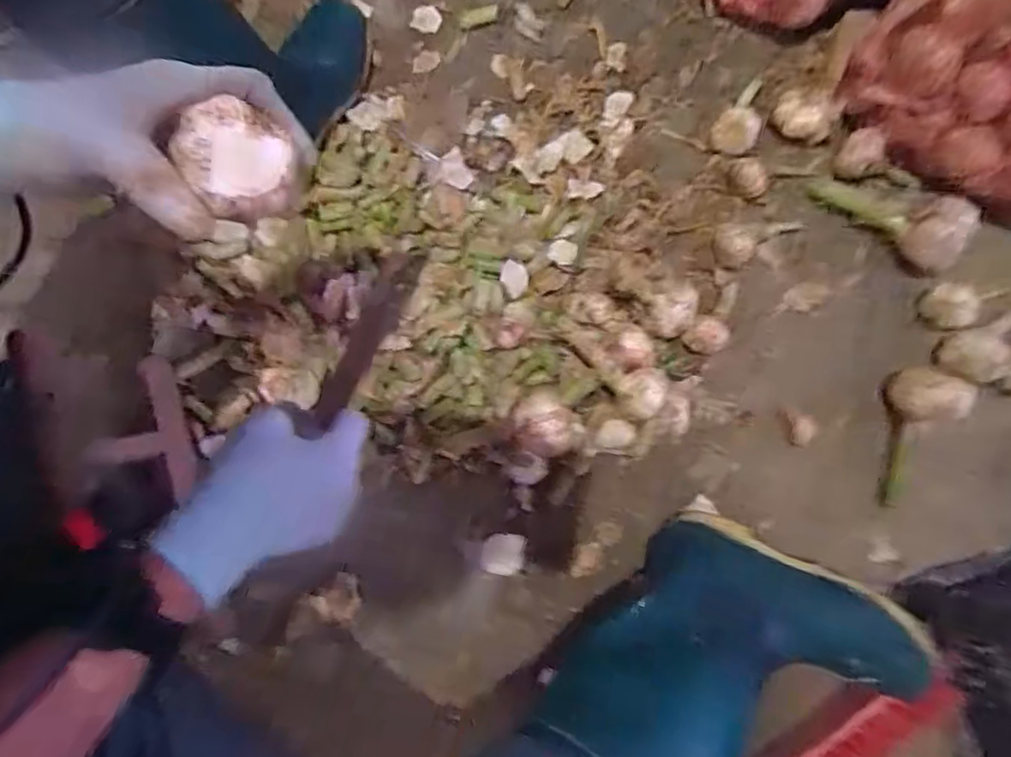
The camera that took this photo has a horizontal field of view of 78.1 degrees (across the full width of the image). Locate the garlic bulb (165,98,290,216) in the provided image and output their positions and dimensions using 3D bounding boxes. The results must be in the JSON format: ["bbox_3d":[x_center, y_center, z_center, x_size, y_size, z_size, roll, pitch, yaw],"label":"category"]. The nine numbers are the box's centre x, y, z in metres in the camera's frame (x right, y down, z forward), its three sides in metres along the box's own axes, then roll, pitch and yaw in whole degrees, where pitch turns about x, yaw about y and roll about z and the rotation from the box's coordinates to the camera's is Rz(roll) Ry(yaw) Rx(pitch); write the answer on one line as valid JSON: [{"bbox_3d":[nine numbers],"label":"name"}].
[{"bbox_3d":[-0.124,-0.101,0.289,0.044,0.036,0.039,-23,79,-3],"label":"garlic bulb"}]

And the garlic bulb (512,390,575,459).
[{"bbox_3d":[0.036,0.042,0.575,0.055,0.046,0.056,11,79,4],"label":"garlic bulb"}]

